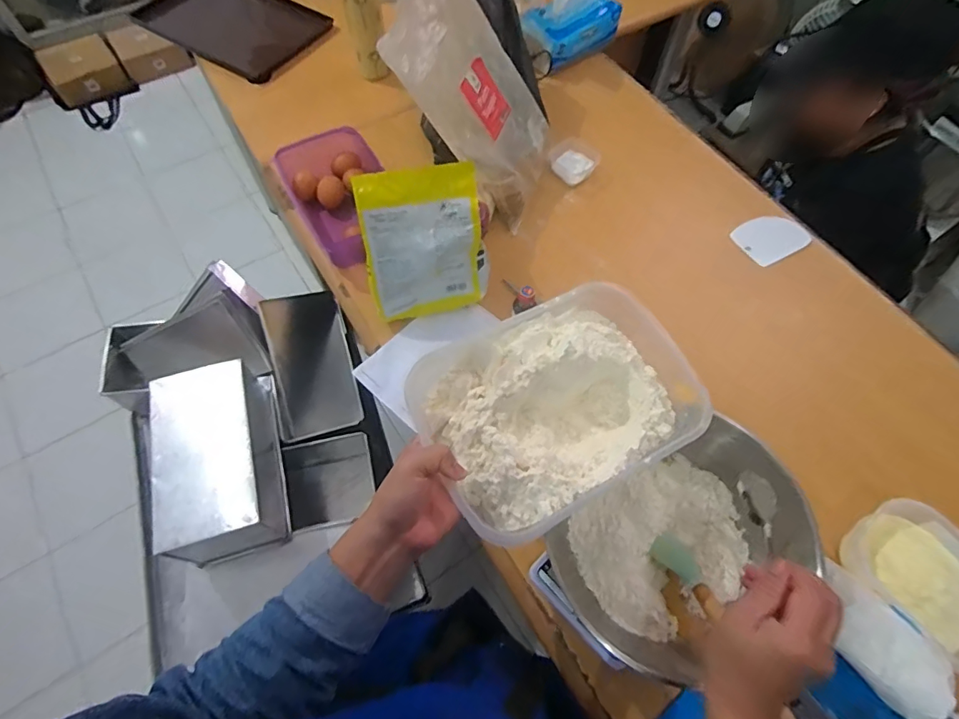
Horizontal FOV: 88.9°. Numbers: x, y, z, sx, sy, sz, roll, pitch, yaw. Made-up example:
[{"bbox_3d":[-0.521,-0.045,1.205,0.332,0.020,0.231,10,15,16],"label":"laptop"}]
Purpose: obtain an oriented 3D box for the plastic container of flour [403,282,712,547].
[{"bbox_3d":[0.071,0.039,0.450,0.236,0.064,0.181,-27,67,-14],"label":"plastic container of flour"}]

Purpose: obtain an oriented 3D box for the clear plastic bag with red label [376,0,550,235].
[{"bbox_3d":[0.007,-0.390,0.739,0.048,0.326,0.208,13,68,43],"label":"clear plastic bag with red label"}]

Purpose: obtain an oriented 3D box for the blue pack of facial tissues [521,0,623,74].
[{"bbox_3d":[0.183,-0.685,0.948,0.191,0.152,0.096,-34,69,-17],"label":"blue pack of facial tissues"}]

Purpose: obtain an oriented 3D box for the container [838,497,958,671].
[{"bbox_3d":[0.526,0.257,0.554,0.135,0.067,0.192,-32,68,-16],"label":"container"}]

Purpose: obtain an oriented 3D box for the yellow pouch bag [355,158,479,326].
[{"bbox_3d":[-0.075,-0.148,0.665,0.150,0.206,0.034,-11,39,-11],"label":"yellow pouch bag"}]

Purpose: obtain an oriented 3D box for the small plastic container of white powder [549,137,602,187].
[{"bbox_3d":[0.167,-0.355,0.875,0.083,0.038,0.073,36,68,15],"label":"small plastic container of white powder"}]

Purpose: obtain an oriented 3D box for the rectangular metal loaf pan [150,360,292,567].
[{"bbox_3d":[-0.370,0.131,0.699,0.131,0.123,0.276,-15,65,-8],"label":"rectangular metal loaf pan"}]

